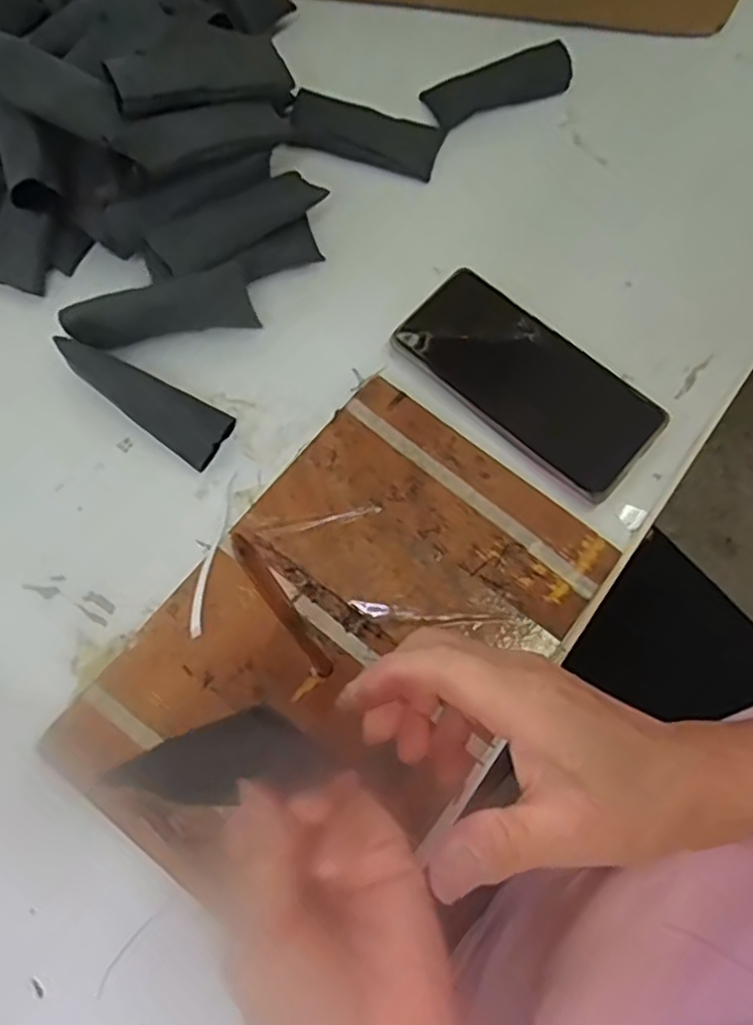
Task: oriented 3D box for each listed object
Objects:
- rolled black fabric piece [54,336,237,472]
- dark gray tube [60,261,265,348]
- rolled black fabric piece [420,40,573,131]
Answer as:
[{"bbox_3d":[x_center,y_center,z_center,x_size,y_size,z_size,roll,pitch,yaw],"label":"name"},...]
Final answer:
[{"bbox_3d":[-0.135,-0.068,0.406,0.103,0.011,0.034,34,73,-7],"label":"rolled black fabric piece"},{"bbox_3d":[-0.128,-0.119,0.416,0.107,0.040,0.011,-12,48,2],"label":"dark gray tube"},{"bbox_3d":[0.087,-0.304,0.493,0.103,0.016,0.036,-23,74,-9],"label":"rolled black fabric piece"}]

